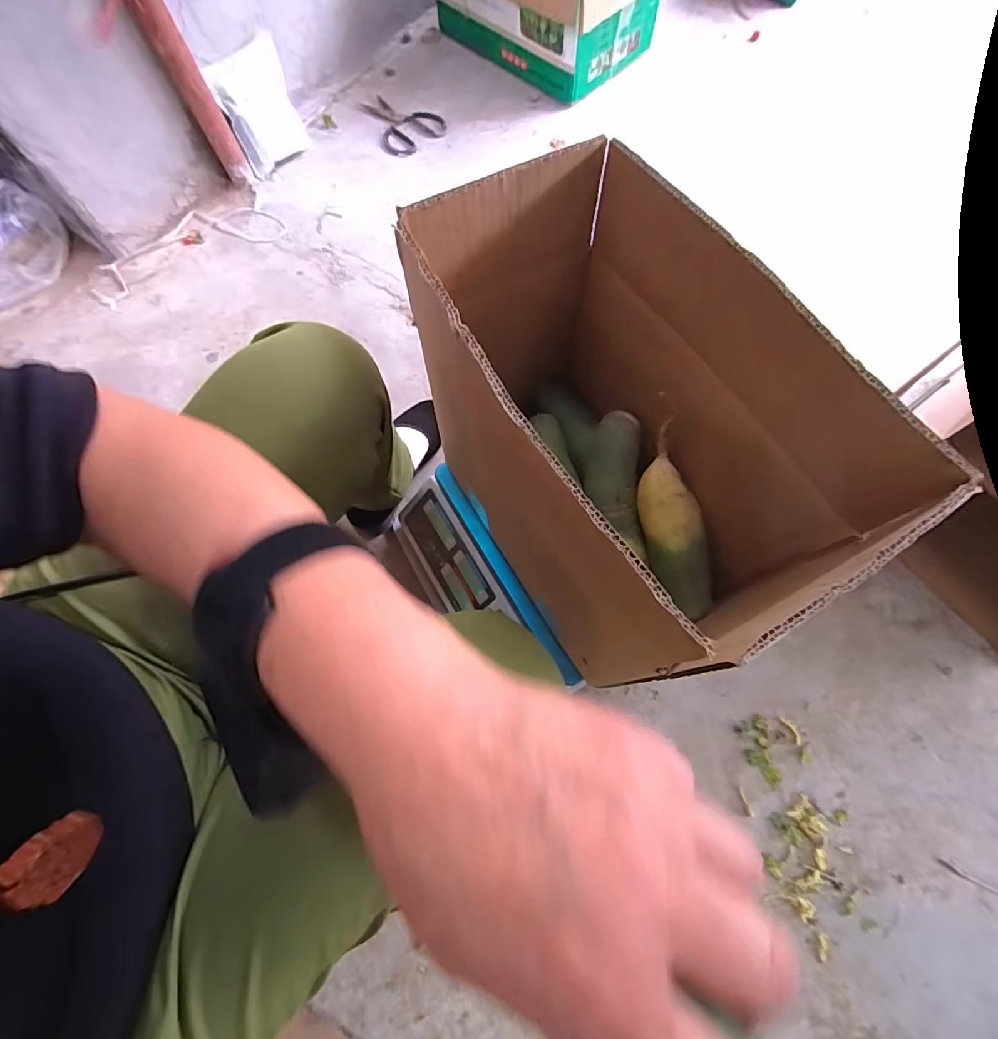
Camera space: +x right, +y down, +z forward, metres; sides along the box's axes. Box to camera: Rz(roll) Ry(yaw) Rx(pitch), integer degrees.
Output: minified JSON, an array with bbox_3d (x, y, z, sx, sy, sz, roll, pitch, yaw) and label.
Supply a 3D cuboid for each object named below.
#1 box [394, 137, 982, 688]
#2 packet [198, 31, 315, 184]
[{"bbox_3d":[0.095,-0.069,0.405,0.198,0.250,0.347,-28,71,-9],"label":"box"},{"bbox_3d":[-0.518,-0.908,1.065,0.038,0.199,0.216,18,64,15],"label":"packet"}]

